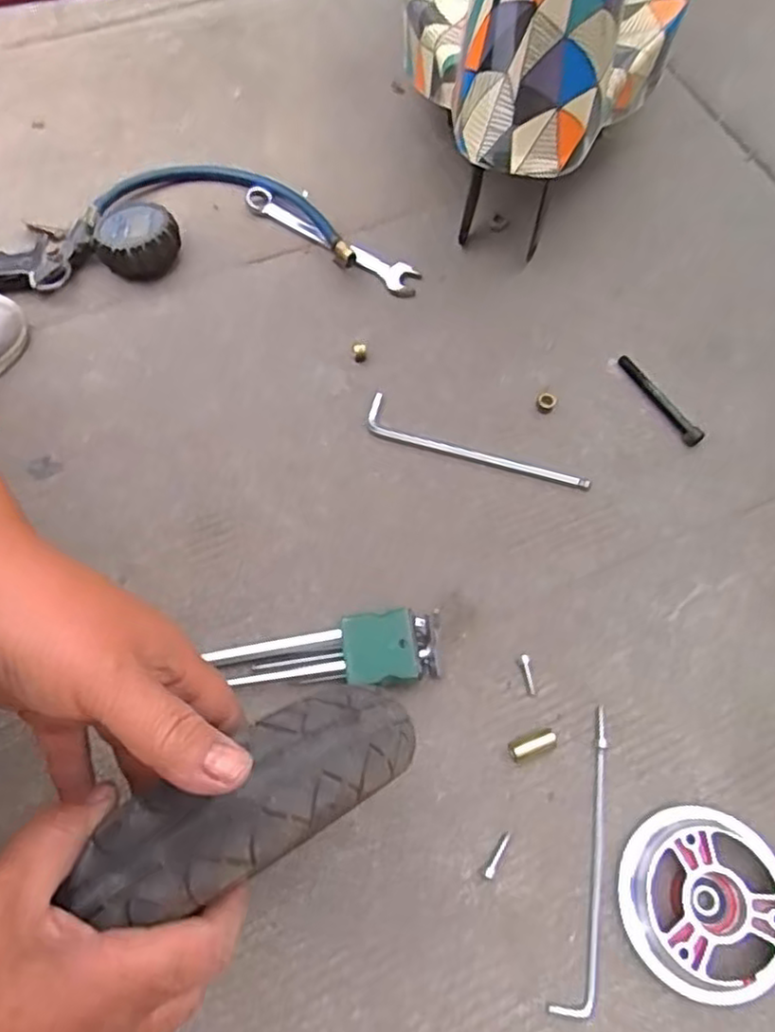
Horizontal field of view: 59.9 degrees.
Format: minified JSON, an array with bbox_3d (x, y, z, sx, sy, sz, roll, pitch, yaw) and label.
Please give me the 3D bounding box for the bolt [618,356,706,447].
[{"bbox_3d":[0.228,-0.099,0.565,0.013,0.014,0.096,-29,70,-14],"label":"bolt"}]

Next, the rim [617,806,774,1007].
[{"bbox_3d":[0.195,0.234,0.410,0.102,0.025,0.092,-40,73,-18],"label":"rim"}]

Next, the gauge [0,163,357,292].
[{"bbox_3d":[-0.216,-0.273,0.612,0.349,0.039,0.156,-7,66,-5],"label":"gauge"}]

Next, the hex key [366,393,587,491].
[{"bbox_3d":[0.072,-0.055,0.542,0.185,0.014,0.029,19,67,6],"label":"hex key"}]

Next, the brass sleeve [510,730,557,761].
[{"bbox_3d":[0.098,0.153,0.448,0.032,0.015,0.013,-16,67,-9],"label":"brass sleeve"}]

